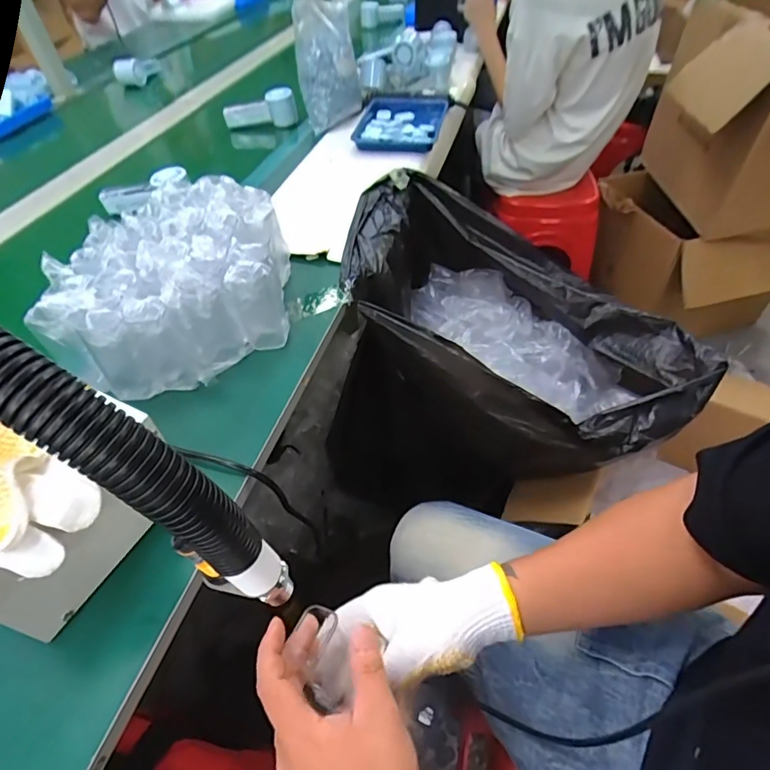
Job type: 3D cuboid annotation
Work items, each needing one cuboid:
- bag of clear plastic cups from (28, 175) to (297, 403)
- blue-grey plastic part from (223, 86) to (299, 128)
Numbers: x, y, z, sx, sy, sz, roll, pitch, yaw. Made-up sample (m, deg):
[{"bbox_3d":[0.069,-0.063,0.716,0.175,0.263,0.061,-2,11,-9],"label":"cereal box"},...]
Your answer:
[{"bbox_3d":[-0.243,-0.130,0.579,0.233,0.120,0.292,-6,49,-2],"label":"bag of clear plastic cups"},{"bbox_3d":[-0.281,-0.620,1.059,0.159,0.069,0.054,-7,49,-3],"label":"blue-grey plastic part"}]

